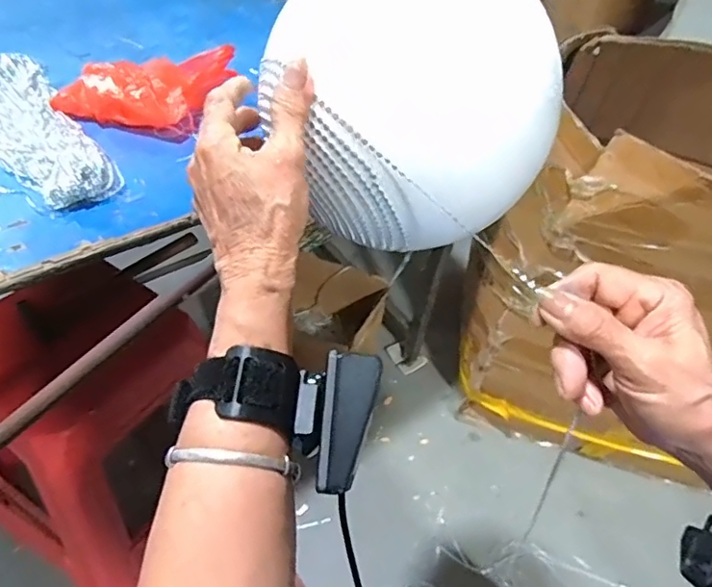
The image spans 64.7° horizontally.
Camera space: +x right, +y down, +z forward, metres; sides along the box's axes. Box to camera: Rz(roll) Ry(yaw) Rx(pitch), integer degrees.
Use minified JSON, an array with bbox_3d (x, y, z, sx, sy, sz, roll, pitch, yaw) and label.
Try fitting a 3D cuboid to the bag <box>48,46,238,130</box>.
[{"bbox_3d":[-0.290,-0.289,0.787,0.191,0.069,0.166,12,47,4],"label":"bag"}]

